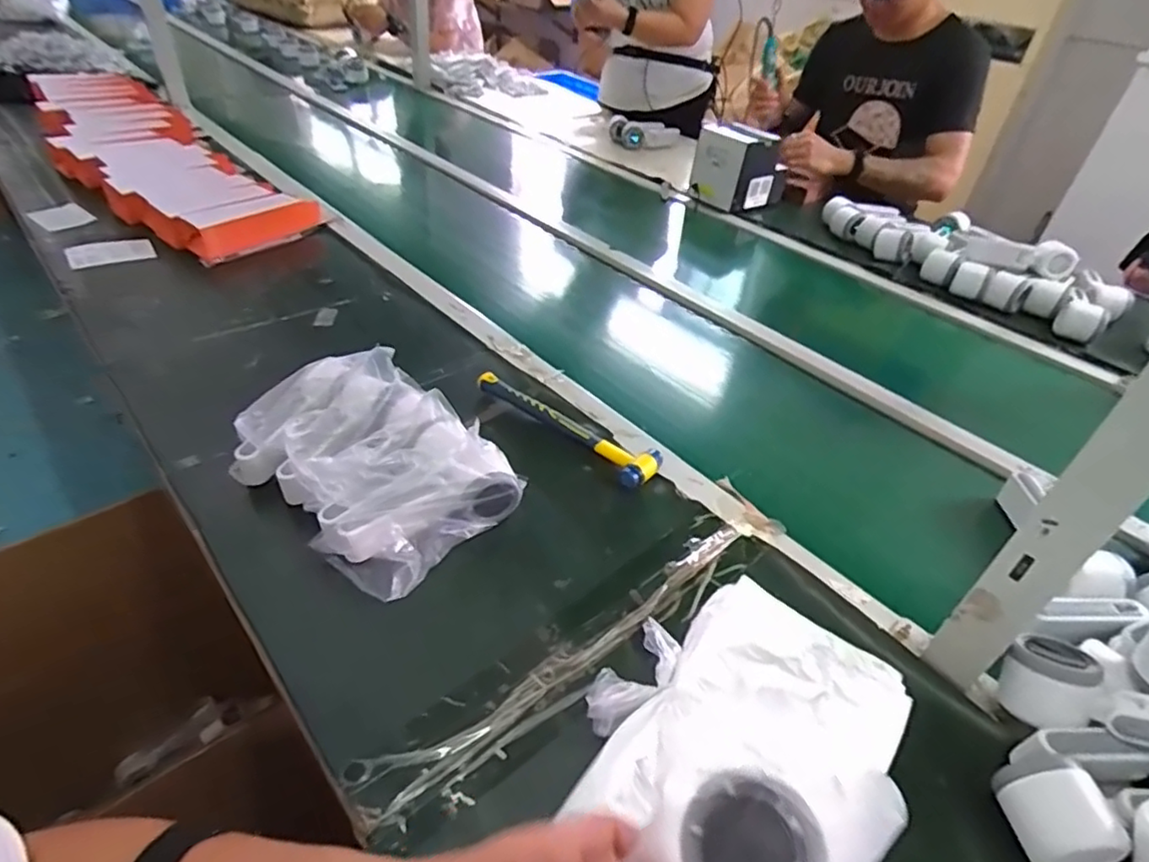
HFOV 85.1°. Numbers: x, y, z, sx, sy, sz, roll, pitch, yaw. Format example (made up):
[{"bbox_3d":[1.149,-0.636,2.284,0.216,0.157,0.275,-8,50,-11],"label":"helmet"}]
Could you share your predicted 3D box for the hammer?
[{"bbox_3d":[-0.008,-0.010,0.721,0.238,0.026,0.055,32,46,28],"label":"hammer"}]

